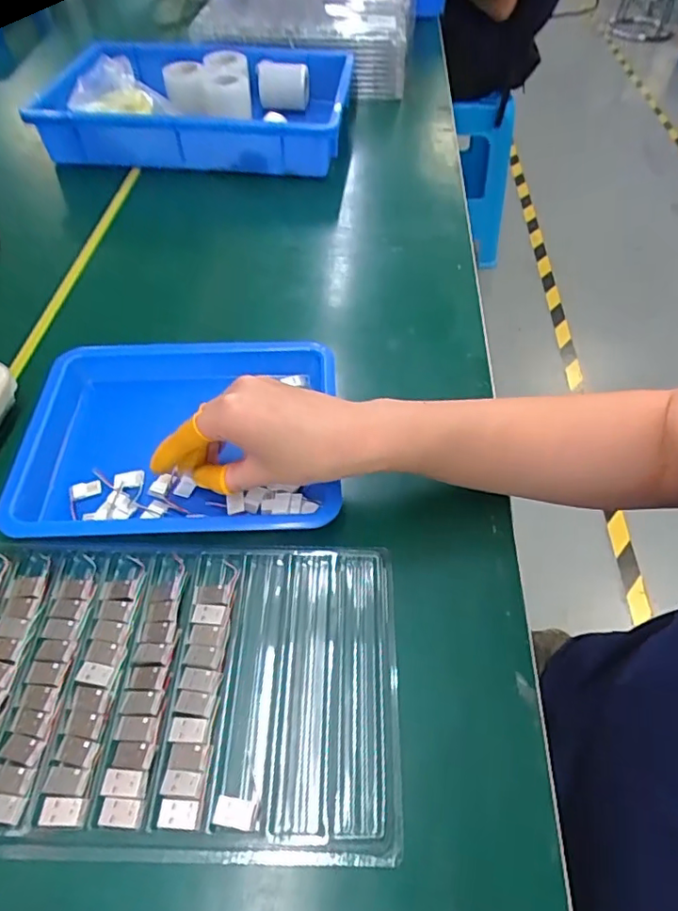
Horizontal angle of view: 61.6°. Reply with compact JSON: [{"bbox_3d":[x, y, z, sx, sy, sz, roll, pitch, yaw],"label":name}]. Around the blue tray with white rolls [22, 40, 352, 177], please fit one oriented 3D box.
[{"bbox_3d":[-0.169,-0.446,0.721,0.333,0.071,0.235,7,53,4],"label":"blue tray with white rolls"}]

